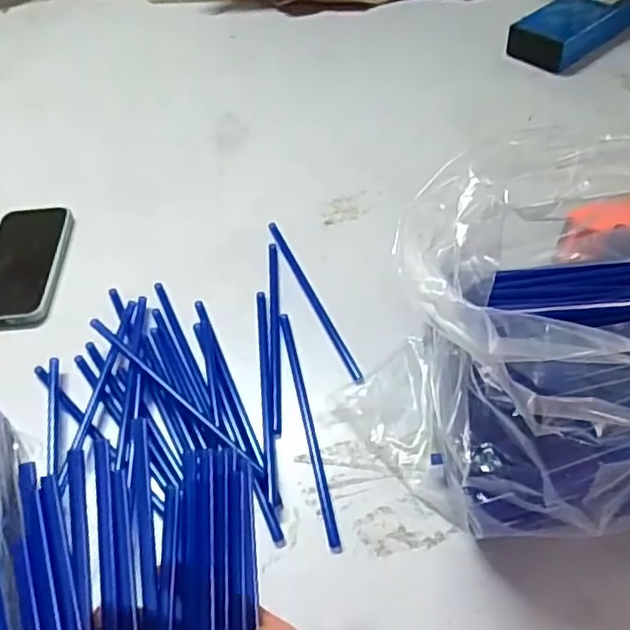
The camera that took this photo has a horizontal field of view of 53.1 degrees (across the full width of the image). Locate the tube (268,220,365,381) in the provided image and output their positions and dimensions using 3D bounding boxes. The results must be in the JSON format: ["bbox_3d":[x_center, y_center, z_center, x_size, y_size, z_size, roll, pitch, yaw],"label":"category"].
[{"bbox_3d":[-0.003,-0.019,0.601,0.011,0.005,0.218,-19,52,-12],"label":"tube"}]

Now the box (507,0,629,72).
[{"bbox_3d":[0.407,-0.434,0.897,0.306,0.053,0.090,-34,56,-23],"label":"box"}]

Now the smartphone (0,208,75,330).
[{"bbox_3d":[-0.299,-0.054,0.646,0.082,0.011,0.161,-6,50,-2],"label":"smartphone"}]

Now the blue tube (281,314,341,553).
[{"bbox_3d":[-0.006,0.084,0.517,0.008,0.004,0.219,-10,50,-5],"label":"blue tube"}]

